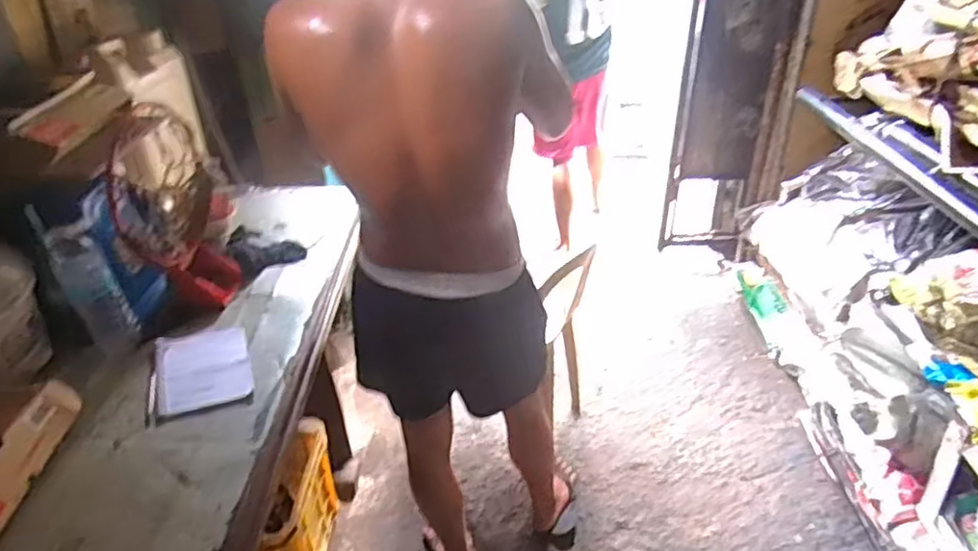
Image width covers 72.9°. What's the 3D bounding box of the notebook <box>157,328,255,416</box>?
[{"bbox_3d":[-0.508,0.164,1.177,0.154,0.011,0.206,-14,36,-17],"label":"notebook"}]

